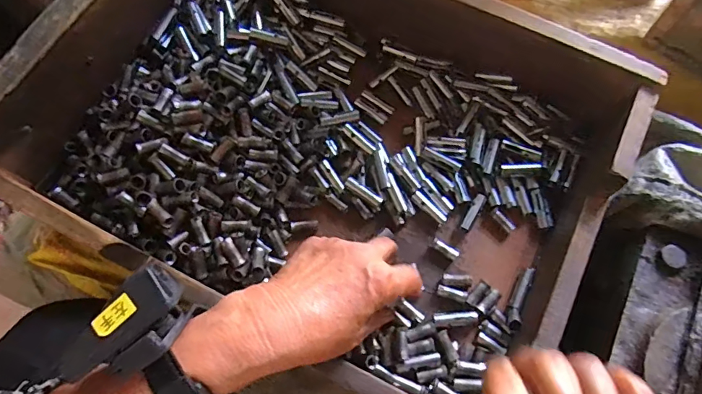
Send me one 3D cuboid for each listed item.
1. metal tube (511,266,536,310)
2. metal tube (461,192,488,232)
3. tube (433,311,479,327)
[{"bbox_3d":[0.147,0.078,0.385,0.009,0.007,0.038,26,70,12],"label":"metal tube"},{"bbox_3d":[0.111,0.014,0.407,0.010,0.008,0.037,27,70,12],"label":"metal tube"},{"bbox_3d":[0.088,0.102,0.376,0.037,0.007,0.011,-7,67,-2],"label":"tube"}]

